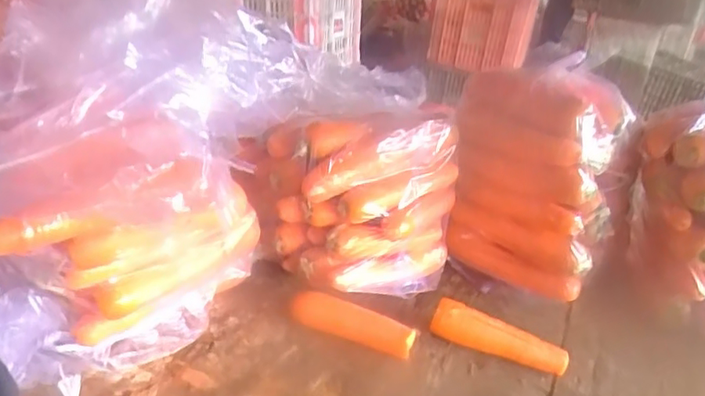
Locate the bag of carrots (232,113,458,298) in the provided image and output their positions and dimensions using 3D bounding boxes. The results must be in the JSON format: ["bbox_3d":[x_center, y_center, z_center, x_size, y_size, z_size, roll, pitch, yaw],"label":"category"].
[{"bbox_3d":[0.007,0.020,0.819,0.291,0.227,0.167,4,28,-5],"label":"bag of carrots"}]

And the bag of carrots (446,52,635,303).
[{"bbox_3d":[0.251,-0.015,0.863,0.246,0.301,0.113,19,30,23],"label":"bag of carrots"}]

